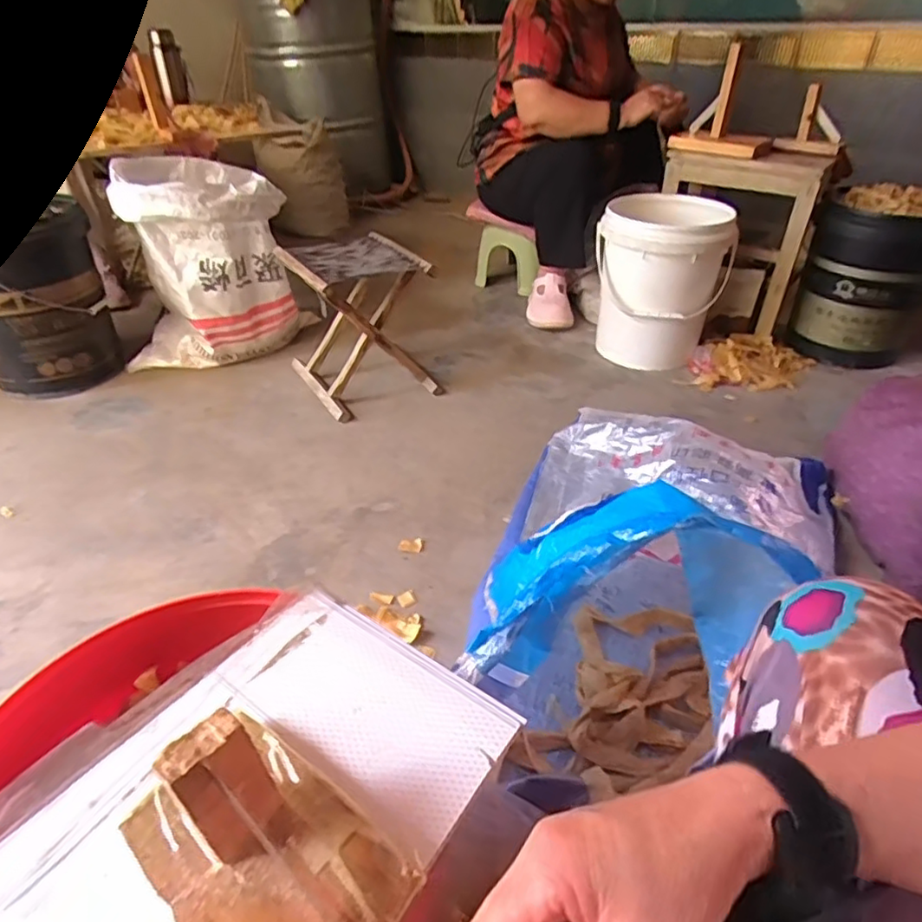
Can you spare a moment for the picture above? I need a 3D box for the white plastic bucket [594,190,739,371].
[{"bbox_3d":[0.473,-0.423,1.469,0.294,0.347,0.280,14,39,19],"label":"white plastic bucket"}]

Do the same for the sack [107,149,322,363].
[{"bbox_3d":[-0.590,-0.487,1.487,0.354,0.427,0.248,-17,39,-21],"label":"sack"}]

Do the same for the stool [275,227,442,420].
[{"bbox_3d":[-0.225,-0.311,1.361,0.259,0.294,0.292,-21,41,-26],"label":"stool"}]

